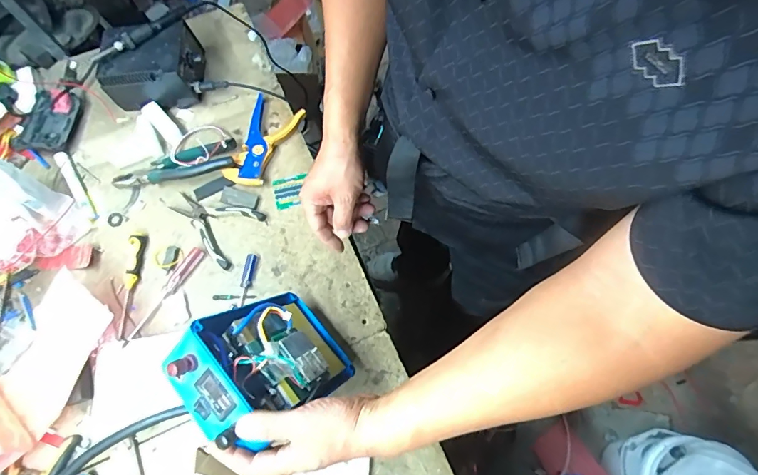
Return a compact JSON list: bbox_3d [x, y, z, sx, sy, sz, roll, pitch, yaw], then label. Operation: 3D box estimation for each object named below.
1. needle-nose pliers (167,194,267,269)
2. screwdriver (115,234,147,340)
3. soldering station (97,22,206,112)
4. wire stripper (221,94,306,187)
[{"bbox_3d":[-0.270,-0.028,0.677,0.145,0.012,0.102,30,73,7],"label":"needle-nose pliers"},{"bbox_3d":[-0.382,0.071,0.645,0.024,0.016,0.158,6,72,-1],"label":"screwdriver"},{"bbox_3d":[-0.387,-0.291,0.728,0.158,0.090,0.100,-7,72,-5],"label":"soldering station"},{"bbox_3d":[-0.195,-0.160,0.715,0.081,0.026,0.160,18,72,3],"label":"wire stripper"}]

